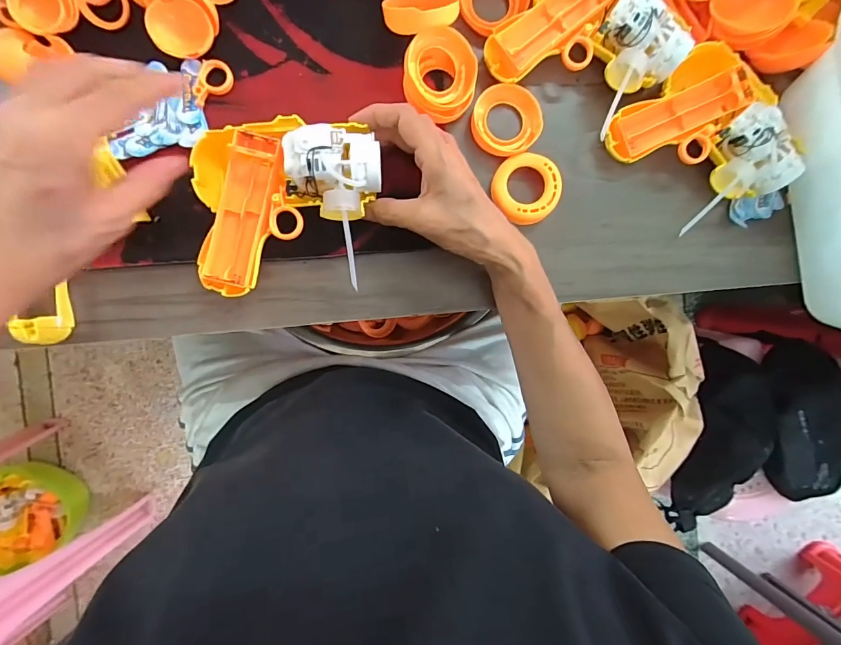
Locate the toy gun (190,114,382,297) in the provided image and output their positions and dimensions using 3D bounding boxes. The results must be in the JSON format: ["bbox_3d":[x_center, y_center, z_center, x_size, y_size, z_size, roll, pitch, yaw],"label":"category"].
[{"bbox_3d":[-0.098,-0.085,0.297,0.133,0.037,0.120,-2,92,-6],"label":"toy gun"}]

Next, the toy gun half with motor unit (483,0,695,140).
[{"bbox_3d":[0.142,-0.236,0.337,0.133,0.044,0.126,36,88,-6],"label":"toy gun half with motor unit"}]

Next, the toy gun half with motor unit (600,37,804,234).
[{"bbox_3d":[0.248,-0.160,0.352,0.143,0.041,0.126,44,87,-6],"label":"toy gun half with motor unit"}]

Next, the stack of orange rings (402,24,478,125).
[{"bbox_3d":[0.015,-0.197,0.329,0.060,0.029,0.060,-4,102,-24],"label":"stack of orange rings"}]

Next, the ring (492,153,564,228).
[{"bbox_3d":[0.091,-0.114,0.345,0.056,0.014,0.057,0,92,-6],"label":"ring"}]

